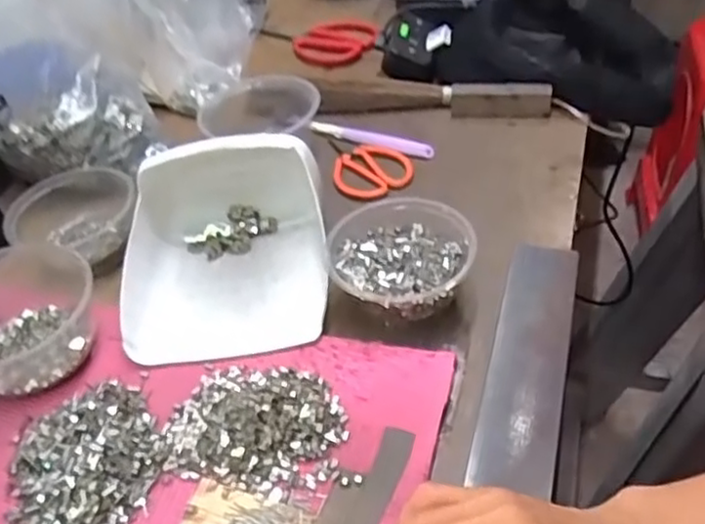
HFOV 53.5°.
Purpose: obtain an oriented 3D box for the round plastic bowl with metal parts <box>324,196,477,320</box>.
[{"bbox_3d":[0.034,0.002,0.521,0.102,0.055,0.102,-1,43,1],"label":"round plastic bowl with metal parts"}]

